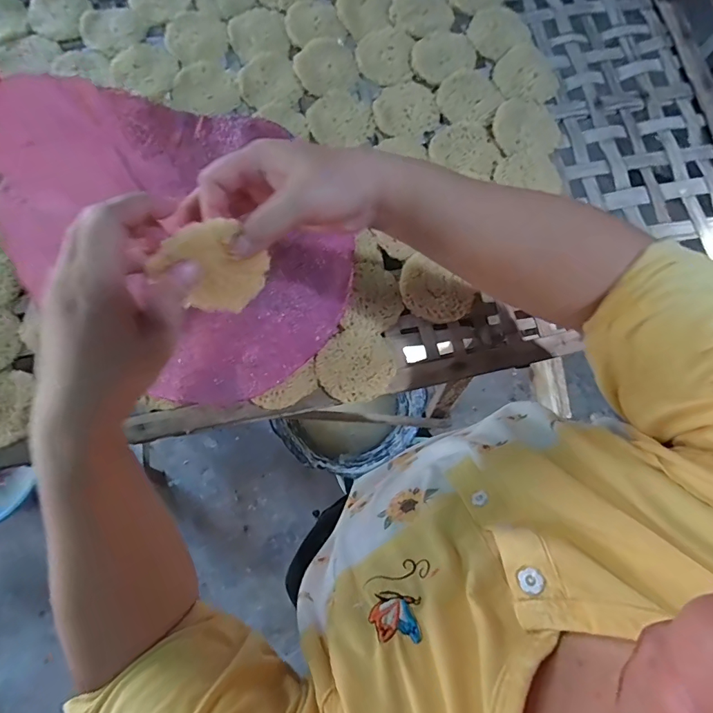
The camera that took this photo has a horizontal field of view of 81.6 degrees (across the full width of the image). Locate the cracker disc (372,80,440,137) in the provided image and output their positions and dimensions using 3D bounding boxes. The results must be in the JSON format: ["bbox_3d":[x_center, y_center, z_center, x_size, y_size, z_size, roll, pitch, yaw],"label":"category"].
[{"bbox_3d":[0.057,-0.295,0.489,0.074,0.007,0.073,0,77,-1],"label":"cracker disc"}]

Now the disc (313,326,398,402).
[{"bbox_3d":[0.000,0.008,0.419,0.075,0.014,0.077,0,77,-1],"label":"disc"}]

